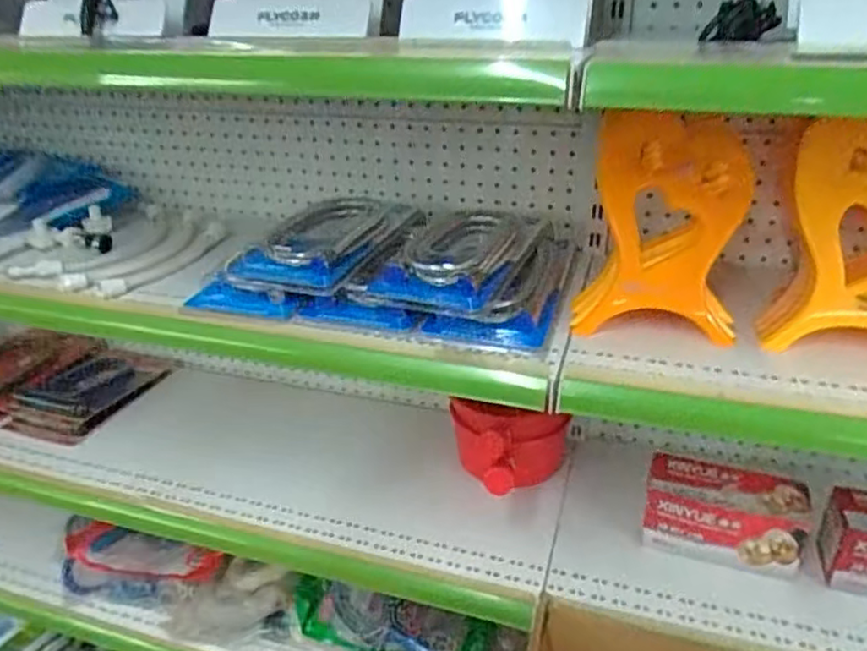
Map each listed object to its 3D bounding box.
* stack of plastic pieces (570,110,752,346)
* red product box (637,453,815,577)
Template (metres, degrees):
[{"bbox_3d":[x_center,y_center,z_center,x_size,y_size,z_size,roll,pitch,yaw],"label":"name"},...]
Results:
[{"bbox_3d":[0.260,-0.119,0.767,0.159,0.181,0.227,7,30,16],"label":"stack of plastic pieces"},{"bbox_3d":[0.379,0.249,0.875,0.190,0.097,0.088,8,30,17],"label":"red product box"}]

